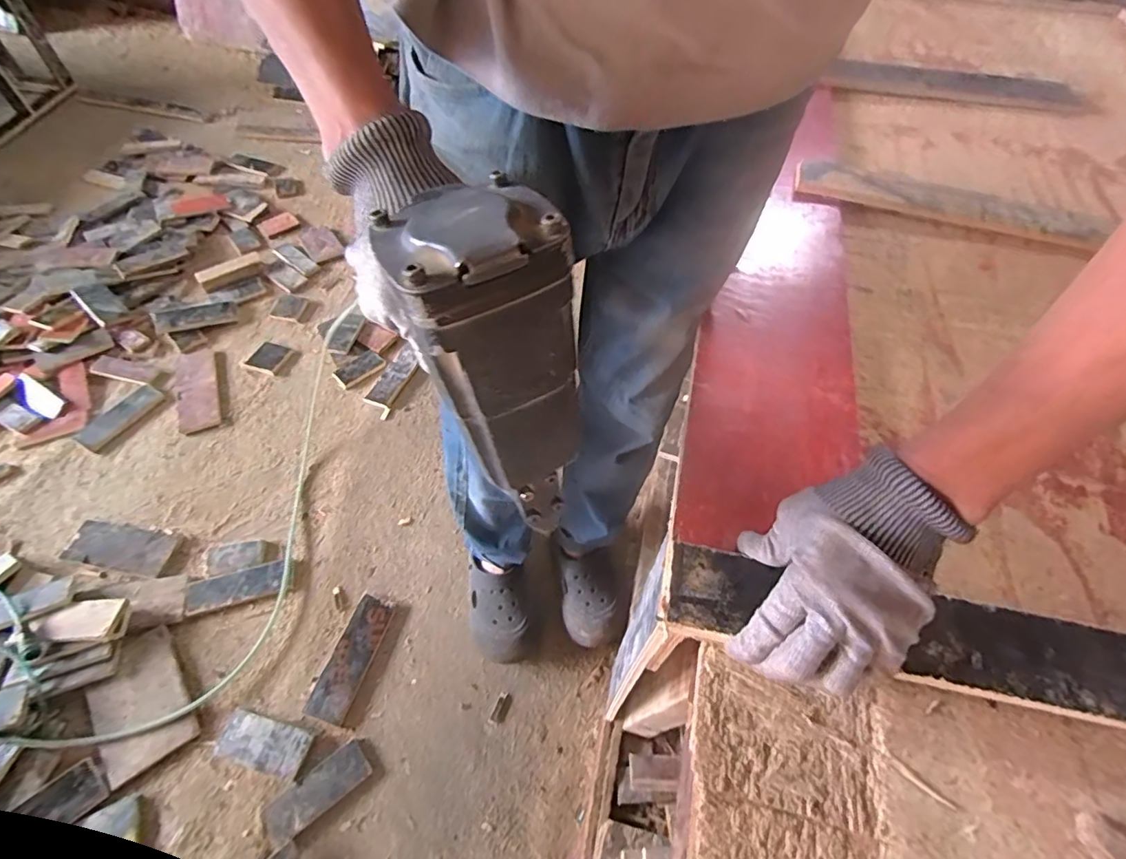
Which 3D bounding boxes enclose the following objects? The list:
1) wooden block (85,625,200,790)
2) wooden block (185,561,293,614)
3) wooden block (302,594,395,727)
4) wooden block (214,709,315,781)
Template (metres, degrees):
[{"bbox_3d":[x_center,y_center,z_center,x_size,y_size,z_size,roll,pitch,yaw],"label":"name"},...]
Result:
[{"bbox_3d":[-0.721,0.459,0.902,0.137,0.018,0.208,-31,62,-22],"label":"wooden block"},{"bbox_3d":[-0.623,0.302,1.029,0.189,0.010,0.066,-12,57,-11],"label":"wooden block"},{"bbox_3d":[-0.379,0.406,0.955,0.072,0.011,0.208,15,56,7],"label":"wooden block"},{"bbox_3d":[-0.492,0.516,0.876,0.145,0.012,0.070,14,55,6],"label":"wooden block"}]

